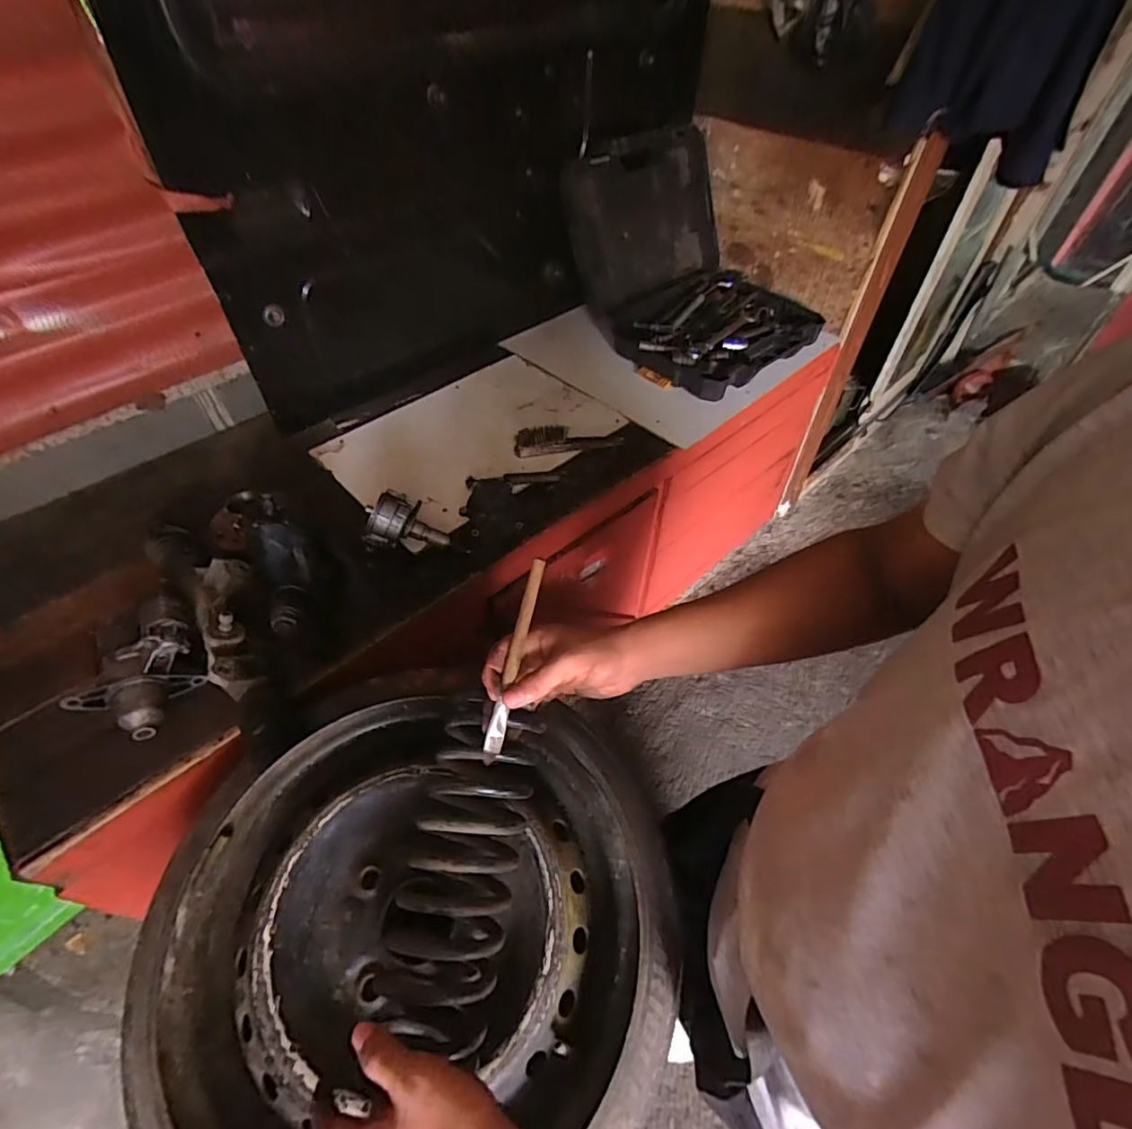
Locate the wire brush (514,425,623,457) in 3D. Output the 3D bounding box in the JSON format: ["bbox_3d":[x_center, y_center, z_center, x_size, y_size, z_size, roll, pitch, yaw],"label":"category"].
[{"bbox_3d":[0.007,-0.246,1.054,0.216,0.043,0.040,-9,49,-8],"label":"wire brush"}]

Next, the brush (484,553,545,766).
[{"bbox_3d":[-0.042,0.076,0.442,0.013,0.010,0.166,12,79,10],"label":"brush"}]

